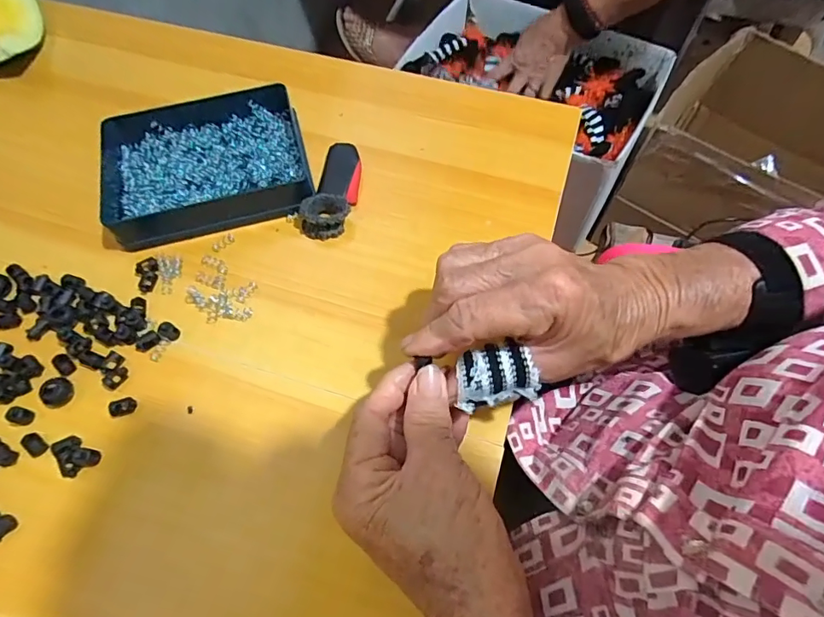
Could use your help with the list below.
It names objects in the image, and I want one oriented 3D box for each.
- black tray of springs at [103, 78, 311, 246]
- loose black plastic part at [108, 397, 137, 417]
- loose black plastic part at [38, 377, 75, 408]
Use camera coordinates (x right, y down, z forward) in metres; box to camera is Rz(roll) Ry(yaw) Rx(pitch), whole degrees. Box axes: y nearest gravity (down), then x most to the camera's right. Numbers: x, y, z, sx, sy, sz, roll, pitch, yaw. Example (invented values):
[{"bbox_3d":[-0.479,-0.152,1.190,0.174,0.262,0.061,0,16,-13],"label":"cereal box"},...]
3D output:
[{"bbox_3d":[-0.161,-0.112,0.371,0.152,0.029,0.113,-15,65,-6],"label":"black tray of springs"},{"bbox_3d":[-0.182,0.062,0.300,0.014,0.007,0.009,-14,65,-6],"label":"loose black plastic part"},{"bbox_3d":[-0.226,0.053,0.303,0.018,0.007,0.018,0,64,1],"label":"loose black plastic part"}]

